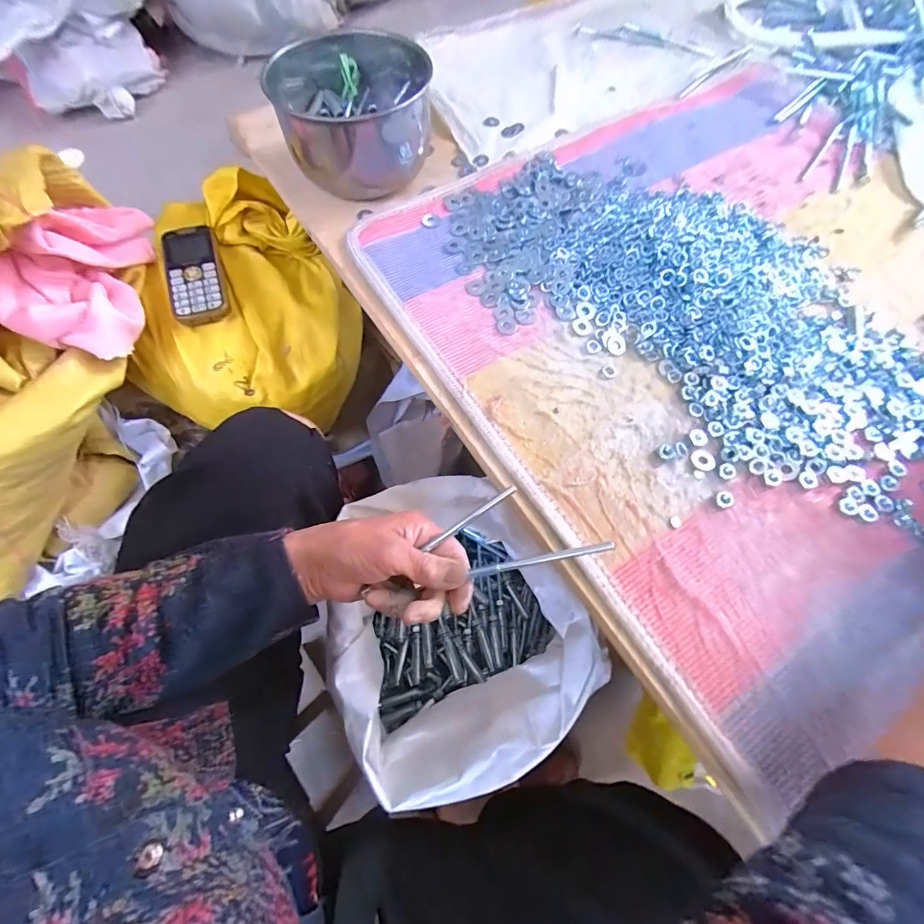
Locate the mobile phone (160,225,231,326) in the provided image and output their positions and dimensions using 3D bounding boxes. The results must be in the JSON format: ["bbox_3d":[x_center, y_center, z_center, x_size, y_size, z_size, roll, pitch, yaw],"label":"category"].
[{"bbox_3d":[-0.300,-0.213,0.485,0.056,0.015,0.119,-13,82,-7],"label":"mobile phone"}]

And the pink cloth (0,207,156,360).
[{"bbox_3d":[-0.404,-0.204,0.448,0.113,0.076,0.194,-7,65,-4],"label":"pink cloth"}]

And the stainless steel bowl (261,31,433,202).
[{"bbox_3d":[-0.120,-0.400,0.492,0.169,0.087,0.196,-15,66,-8],"label":"stainless steel bowl"}]

